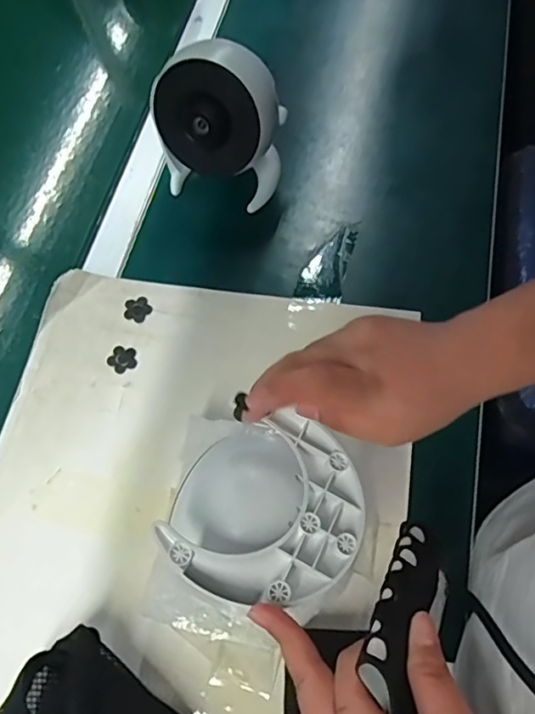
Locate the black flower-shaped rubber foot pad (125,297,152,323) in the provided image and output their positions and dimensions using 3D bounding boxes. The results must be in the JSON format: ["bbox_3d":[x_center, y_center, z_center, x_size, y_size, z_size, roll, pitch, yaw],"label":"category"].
[{"bbox_3d":[-0.123,-0.045,0.530,0.025,0.004,0.026,-30,65,-11],"label":"black flower-shaped rubber foot pad"}]

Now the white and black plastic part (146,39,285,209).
[{"bbox_3d":[-0.039,-0.221,0.541,0.114,0.137,0.086,21,67,14],"label":"white and black plastic part"}]

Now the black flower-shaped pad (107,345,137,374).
[{"bbox_3d":[-0.132,0.002,0.512,0.027,0.004,0.026,23,67,14],"label":"black flower-shaped pad"}]

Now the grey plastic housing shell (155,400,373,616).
[{"bbox_3d":[0.000,0.085,0.323,0.104,0.035,0.109,-2,63,3],"label":"grey plastic housing shell"}]

